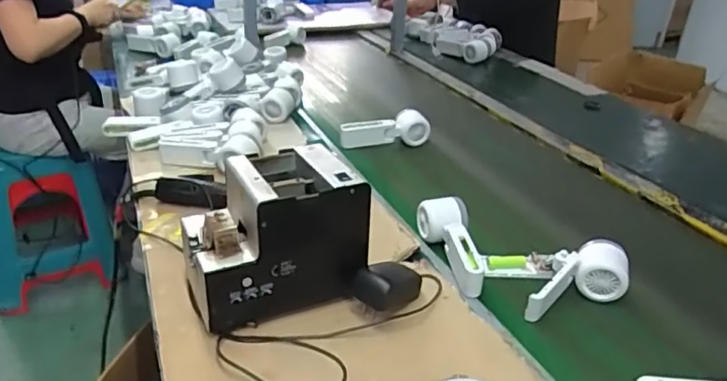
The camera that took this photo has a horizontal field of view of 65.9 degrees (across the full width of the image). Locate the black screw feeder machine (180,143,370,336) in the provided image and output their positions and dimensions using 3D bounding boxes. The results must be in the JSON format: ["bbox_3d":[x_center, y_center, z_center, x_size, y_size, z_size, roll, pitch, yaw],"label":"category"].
[{"bbox_3d":[-0.105,0.049,0.652,0.184,0.151,0.151,-11,31,-27],"label":"black screw feeder machine"}]

